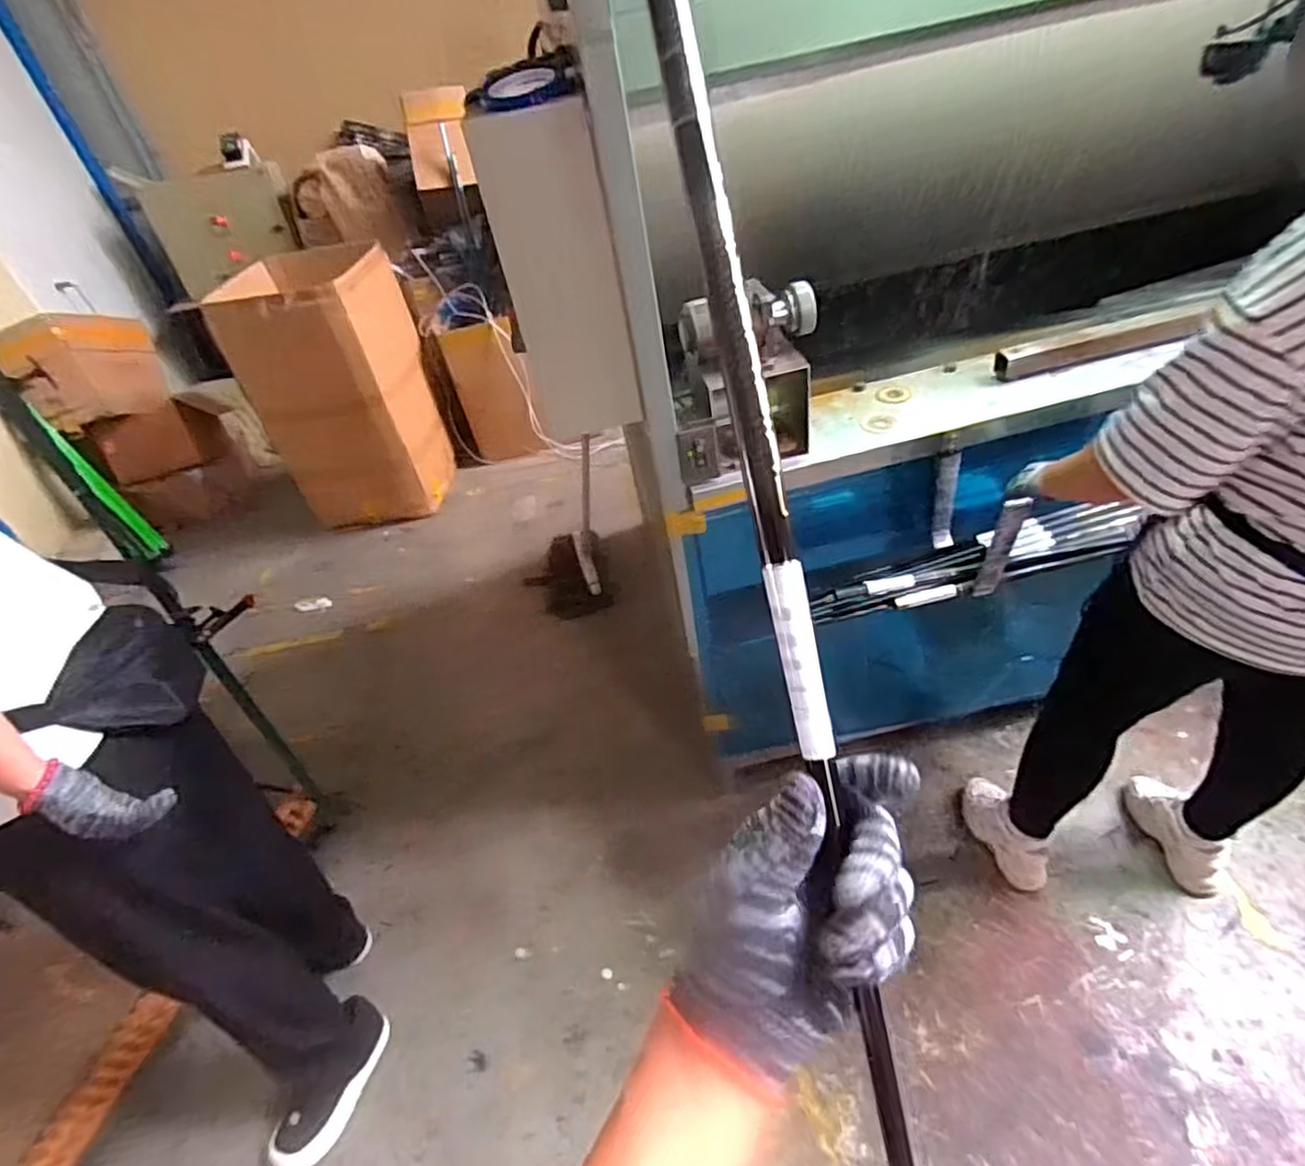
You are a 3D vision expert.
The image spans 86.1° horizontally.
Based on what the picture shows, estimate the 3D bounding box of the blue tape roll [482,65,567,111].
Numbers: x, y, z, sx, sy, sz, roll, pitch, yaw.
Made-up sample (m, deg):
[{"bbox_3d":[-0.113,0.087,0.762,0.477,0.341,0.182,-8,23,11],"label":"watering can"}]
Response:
[{"bbox_3d":[-0.148,-0.584,0.817,0.099,0.017,0.095,-8,58,6],"label":"blue tape roll"}]

